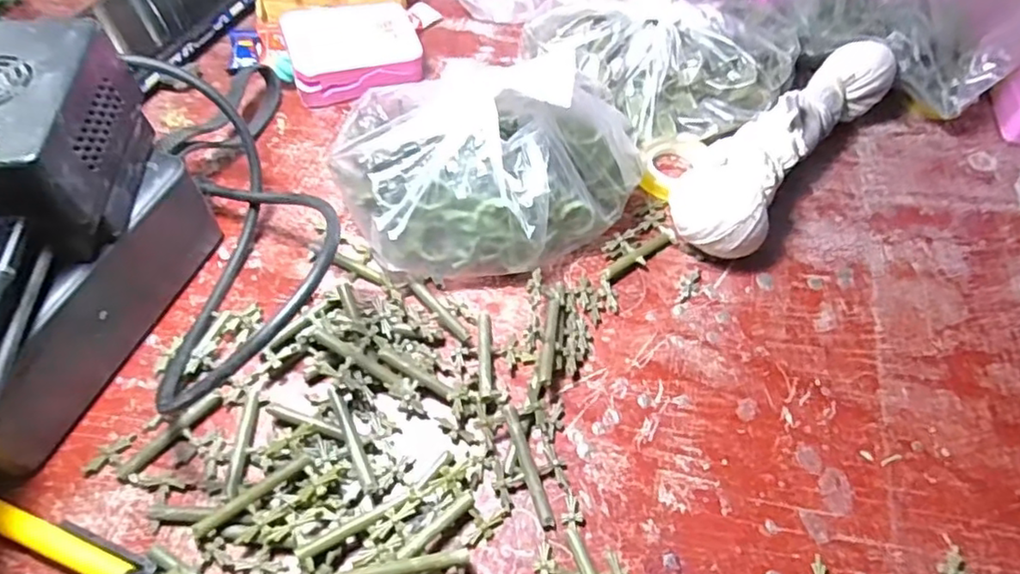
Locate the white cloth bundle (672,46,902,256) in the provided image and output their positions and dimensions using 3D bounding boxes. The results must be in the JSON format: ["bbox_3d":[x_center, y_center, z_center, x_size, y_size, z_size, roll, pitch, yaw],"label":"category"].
[{"bbox_3d":[0.136,-0.071,0.314,0.045,0.040,0.166,37,64,21],"label":"white cloth bundle"}]

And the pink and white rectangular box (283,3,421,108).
[{"bbox_3d":[-0.089,-0.134,0.359,0.071,0.027,0.054,-18,61,-13],"label":"pink and white rectangular box"}]

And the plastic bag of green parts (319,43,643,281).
[{"bbox_3d":[-0.006,-0.060,0.284,0.141,0.065,0.091,-9,58,-6],"label":"plastic bag of green parts"}]

